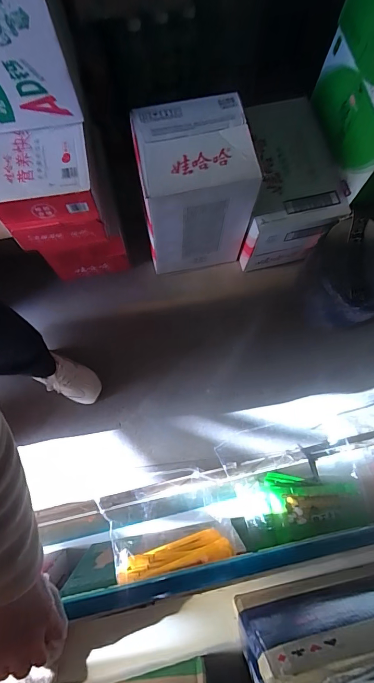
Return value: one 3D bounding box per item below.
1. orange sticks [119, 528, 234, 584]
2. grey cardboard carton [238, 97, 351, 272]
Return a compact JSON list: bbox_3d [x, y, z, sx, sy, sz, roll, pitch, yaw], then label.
[{"bbox_3d":[-0.019,0.328,0.551,0.170,0.088,0.024,-13,77,-5],"label":"orange sticks"},{"bbox_3d":[0.271,-0.484,1.101,0.255,0.252,0.444,-8,77,-4],"label":"grey cardboard carton"}]

